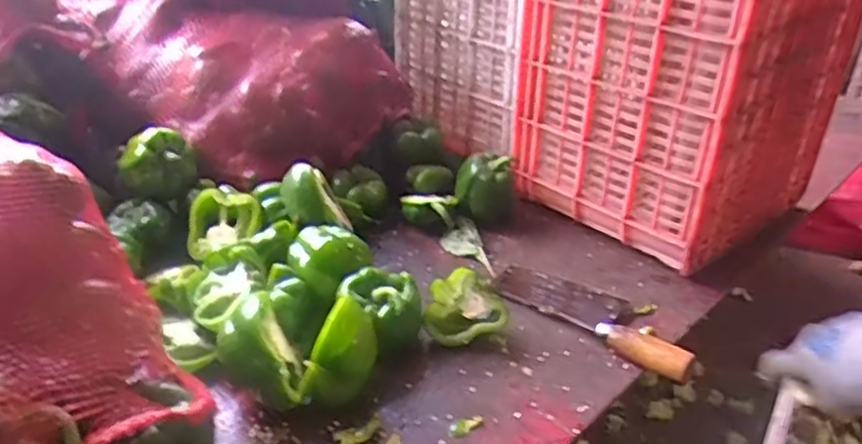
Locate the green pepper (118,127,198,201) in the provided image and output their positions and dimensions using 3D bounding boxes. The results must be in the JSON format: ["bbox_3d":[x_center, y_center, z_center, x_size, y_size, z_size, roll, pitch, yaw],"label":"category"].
[{"bbox_3d":[-0.337,-0.072,0.845,0.084,0.073,0.061,-11,32,-24],"label":"green pepper"}]

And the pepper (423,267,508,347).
[{"bbox_3d":[0.037,0.089,0.723,0.085,0.062,0.048,3,29,0],"label":"pepper"}]

